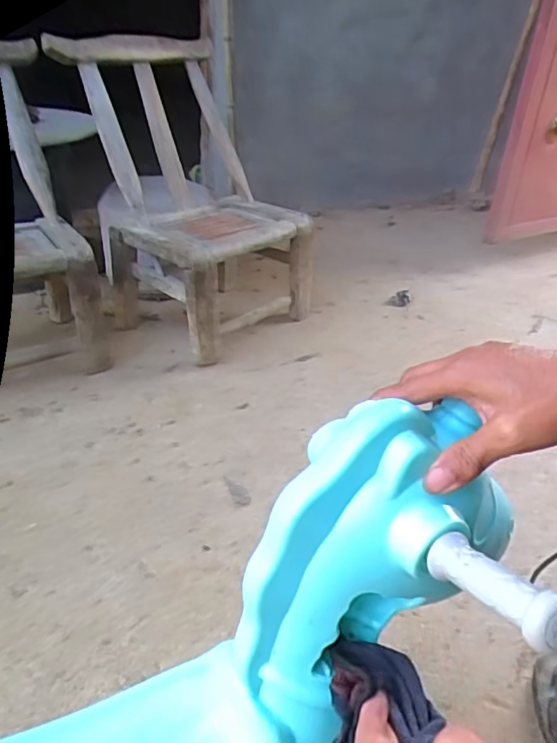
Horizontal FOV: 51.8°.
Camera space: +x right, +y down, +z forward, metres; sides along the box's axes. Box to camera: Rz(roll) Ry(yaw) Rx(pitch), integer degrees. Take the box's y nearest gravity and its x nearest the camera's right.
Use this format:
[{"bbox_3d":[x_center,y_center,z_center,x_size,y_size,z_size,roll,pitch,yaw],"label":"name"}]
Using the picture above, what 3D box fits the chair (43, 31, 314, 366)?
[{"bbox_3d":[-0.194,-0.430,1.374,0.482,0.590,0.452,25,38,31],"label":"chair"}]

